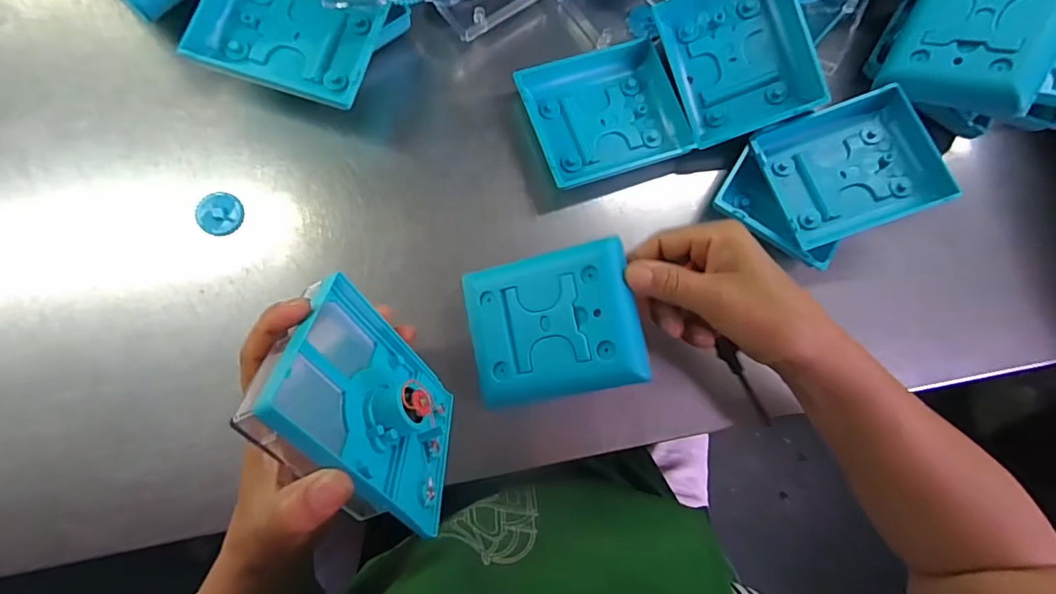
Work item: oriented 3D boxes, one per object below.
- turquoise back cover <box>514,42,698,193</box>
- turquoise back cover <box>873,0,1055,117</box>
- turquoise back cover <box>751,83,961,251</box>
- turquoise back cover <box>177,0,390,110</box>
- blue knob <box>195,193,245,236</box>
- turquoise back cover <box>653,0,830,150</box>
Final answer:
[{"bbox_3d":[0.060,-0.140,0.375,0.118,0.021,0.095,-18,83,-9],"label":"turquoise back cover"},{"bbox_3d":[0.312,-0.186,0.342,0.093,0.020,0.111,29,101,35],"label":"turquoise back cover"},{"bbox_3d":[0.236,-0.096,0.369,0.110,0.022,0.096,-19,81,6],"label":"turquoise back cover"},{"bbox_3d":[-0.159,-0.186,0.336,0.116,0.023,0.097,14,79,-4],"label":"turquoise back cover"},{"bbox_3d":[-0.211,-0.057,0.341,0.029,0.004,0.029,1,80,-6],"label":"blue knob"},{"bbox_3d":[0.156,-0.182,0.372,0.093,0.022,0.117,-17,90,16],"label":"turquoise back cover"}]

